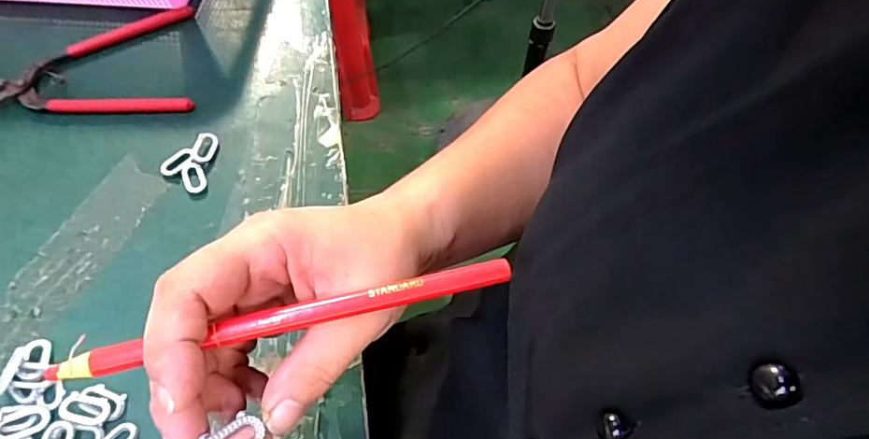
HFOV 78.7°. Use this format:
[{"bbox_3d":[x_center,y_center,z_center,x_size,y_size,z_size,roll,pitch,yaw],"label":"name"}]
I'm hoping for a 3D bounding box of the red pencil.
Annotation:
[{"bbox_3d":[-0.049,0.035,0.192,0.159,0.008,0.012,-12,59,-10],"label":"red pencil"}]

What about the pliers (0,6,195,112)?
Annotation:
[{"bbox_3d":[-0.255,-0.125,0.407,0.151,0.012,0.111,-1,58,-3],"label":"pliers"}]

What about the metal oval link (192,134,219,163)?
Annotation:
[{"bbox_3d":[-0.156,-0.050,0.362,0.014,0.005,0.023,8,58,3],"label":"metal oval link"}]

